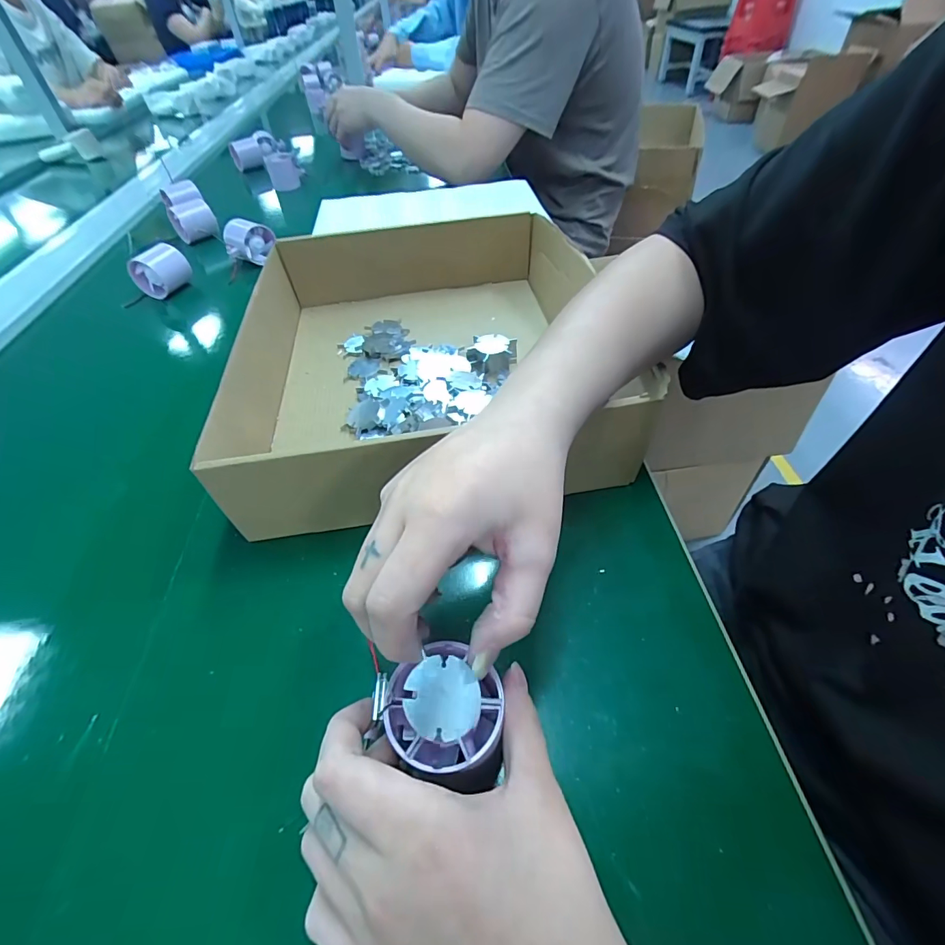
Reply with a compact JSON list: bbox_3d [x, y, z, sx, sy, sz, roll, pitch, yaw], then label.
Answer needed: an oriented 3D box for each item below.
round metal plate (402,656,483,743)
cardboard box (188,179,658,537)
[{"bbox_3d":[-0.013,0.094,0.189,0.031,0.004,0.030,-1,75,2],"label":"round metal plate"},{"bbox_3d":[-0.040,-0.117,0.418,0.325,0.091,0.345,-9,49,-2],"label":"cardboard box"}]

